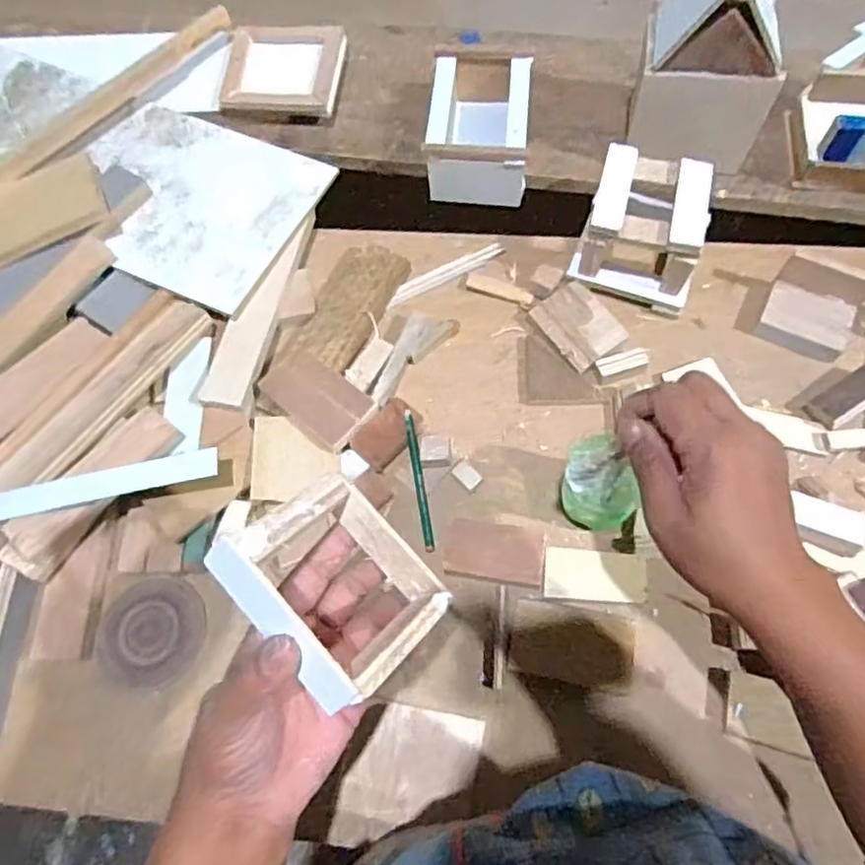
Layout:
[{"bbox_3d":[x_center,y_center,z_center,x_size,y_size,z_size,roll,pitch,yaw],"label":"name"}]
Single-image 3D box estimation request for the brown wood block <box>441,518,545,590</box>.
[{"bbox_3d":[0.049,0.095,0.512,0.078,0.019,0.047,8,71,5],"label":"brown wood block"}]

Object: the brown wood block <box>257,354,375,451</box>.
[{"bbox_3d":[-0.102,-0.030,0.553,0.096,0.016,0.056,34,76,13],"label":"brown wood block"}]

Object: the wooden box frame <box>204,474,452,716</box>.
[{"bbox_3d":[-0.049,0.069,0.309,0.100,0.025,0.088,51,37,4],"label":"wooden box frame"}]

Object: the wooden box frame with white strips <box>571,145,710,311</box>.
[{"bbox_3d":[0.193,-0.190,0.575,0.109,0.083,0.105,16,69,11],"label":"wooden box frame with white strips"}]

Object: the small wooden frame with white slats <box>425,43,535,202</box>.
[{"bbox_3d":[0.050,-0.304,0.647,0.102,0.068,0.159,3,67,6],"label":"small wooden frame with white slats"}]

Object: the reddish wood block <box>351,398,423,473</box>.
[{"bbox_3d":[-0.038,0.001,0.551,0.037,0.012,0.062,37,76,14],"label":"reddish wood block"}]

